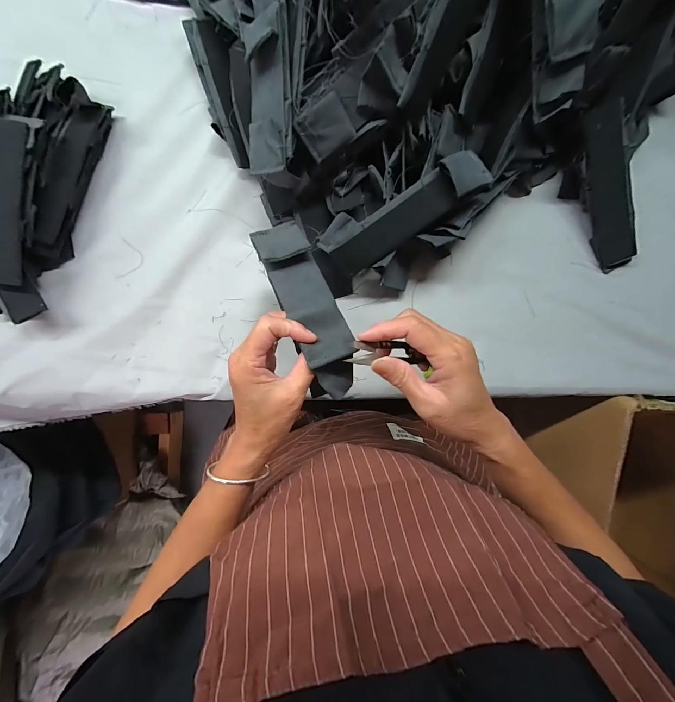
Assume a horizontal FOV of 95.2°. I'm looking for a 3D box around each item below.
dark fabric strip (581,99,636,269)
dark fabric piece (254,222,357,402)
[{"bbox_3d":[0.343,-0.201,0.388,0.047,0.013,0.190,-17,105,12],"label":"dark fabric strip"},{"bbox_3d":[-0.027,-0.043,0.275,0.047,0.030,0.174,-23,78,-3],"label":"dark fabric piece"}]

